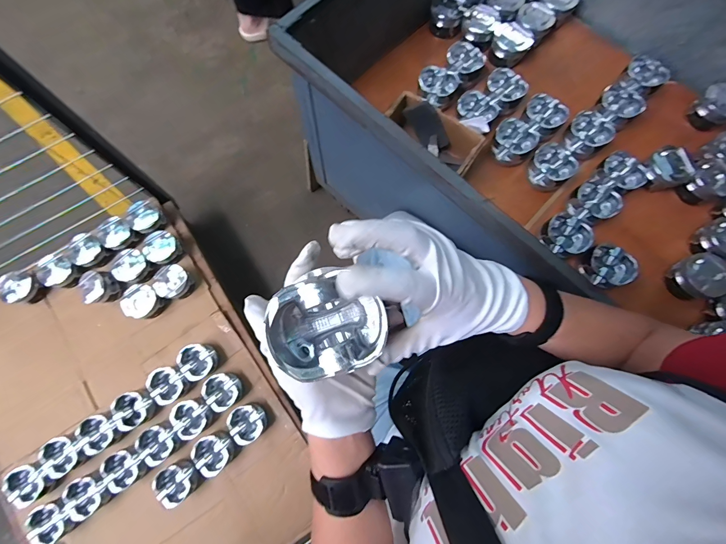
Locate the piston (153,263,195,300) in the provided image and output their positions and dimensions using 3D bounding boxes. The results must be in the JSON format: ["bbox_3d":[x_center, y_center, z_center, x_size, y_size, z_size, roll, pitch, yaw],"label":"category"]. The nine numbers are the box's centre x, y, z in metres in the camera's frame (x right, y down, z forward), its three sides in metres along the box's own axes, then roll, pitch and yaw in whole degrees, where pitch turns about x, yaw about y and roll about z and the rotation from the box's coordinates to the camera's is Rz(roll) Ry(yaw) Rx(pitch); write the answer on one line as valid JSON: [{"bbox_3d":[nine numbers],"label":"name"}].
[{"bbox_3d":[-0.511,0.024,0.919,0.085,0.058,0.088,0,77,-1],"label":"piston"}]

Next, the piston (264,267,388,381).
[{"bbox_3d":[-0.027,0.037,0.259,0.083,0.046,0.075,-23,79,-6],"label":"piston"}]

